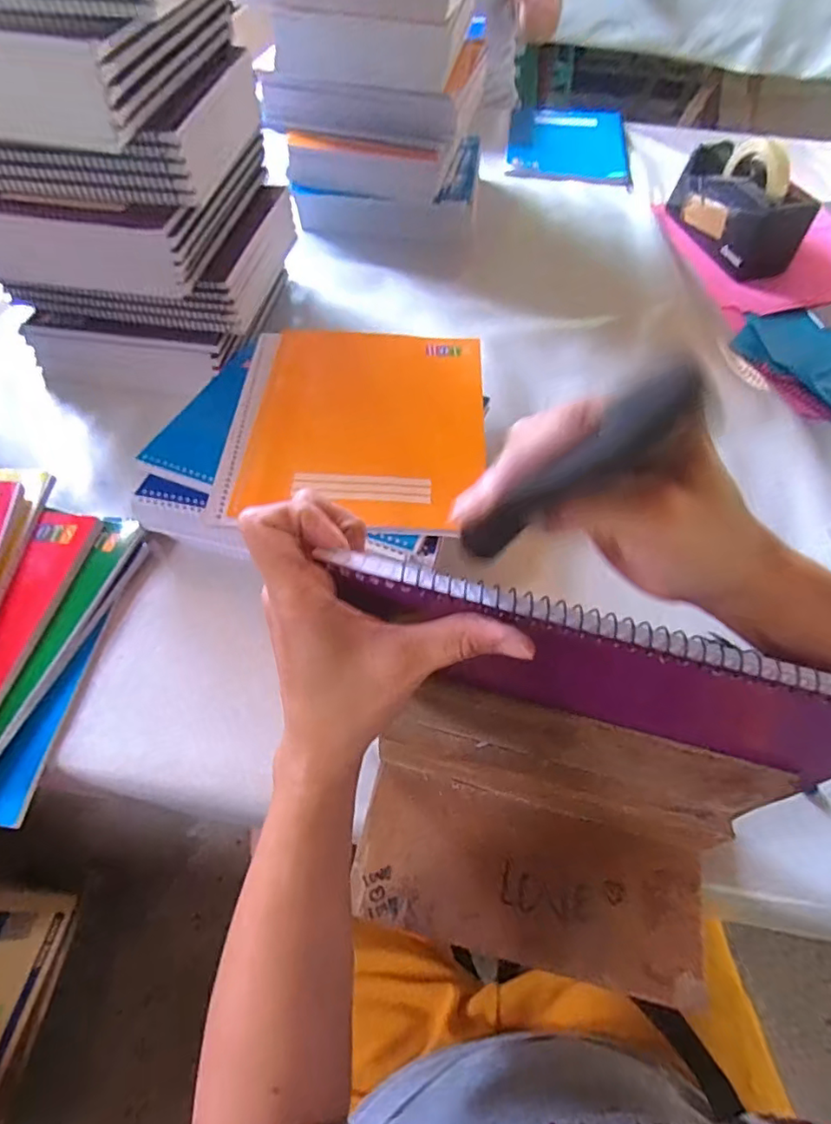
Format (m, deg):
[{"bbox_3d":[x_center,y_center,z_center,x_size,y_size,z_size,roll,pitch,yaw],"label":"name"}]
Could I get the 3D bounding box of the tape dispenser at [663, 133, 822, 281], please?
[{"bbox_3d":[0.438,-0.491,0.752,0.078,0.116,0.198,-12,58,-9],"label":"tape dispenser"}]

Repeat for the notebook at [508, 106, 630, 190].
[{"bbox_3d":[0.259,-0.713,0.949,0.196,0.024,0.257,7,57,3],"label":"notebook"}]

